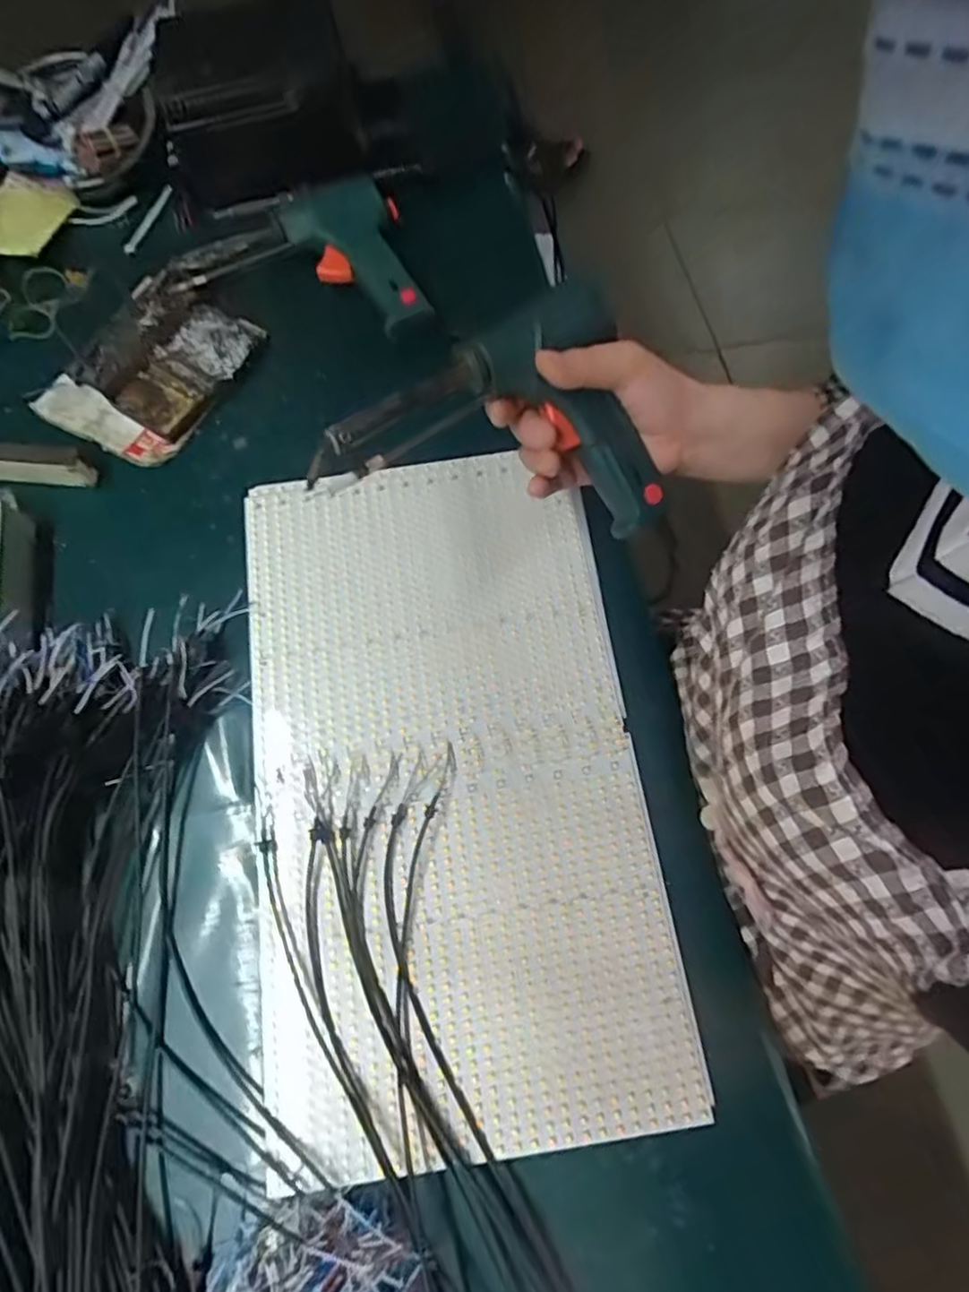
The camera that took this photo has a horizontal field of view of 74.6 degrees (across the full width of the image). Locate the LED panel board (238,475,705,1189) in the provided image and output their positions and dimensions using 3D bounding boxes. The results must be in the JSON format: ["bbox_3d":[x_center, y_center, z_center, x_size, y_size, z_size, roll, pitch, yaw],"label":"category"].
[{"bbox_3d":[-0.027,0.071,0.402,0.234,0.011,0.414,-9,72,-2],"label":"LED panel board"}]

